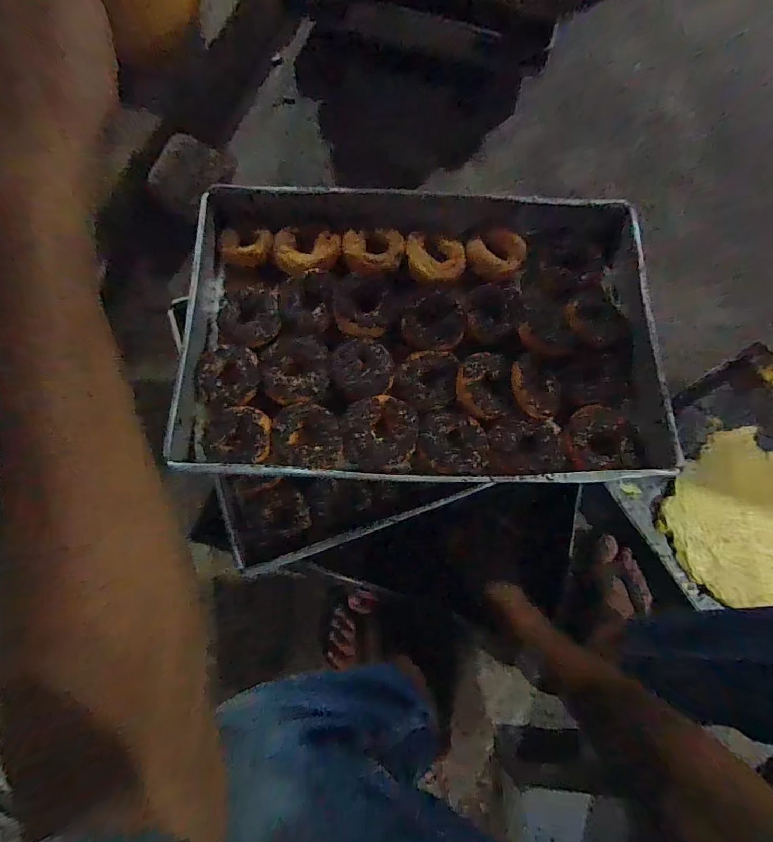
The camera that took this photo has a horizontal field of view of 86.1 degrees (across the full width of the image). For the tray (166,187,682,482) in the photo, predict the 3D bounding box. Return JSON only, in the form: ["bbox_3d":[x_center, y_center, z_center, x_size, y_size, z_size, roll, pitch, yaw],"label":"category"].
[{"bbox_3d":[0.047,-0.134,0.567,0.621,0.058,0.443,-2,75,-2],"label":"tray"}]

